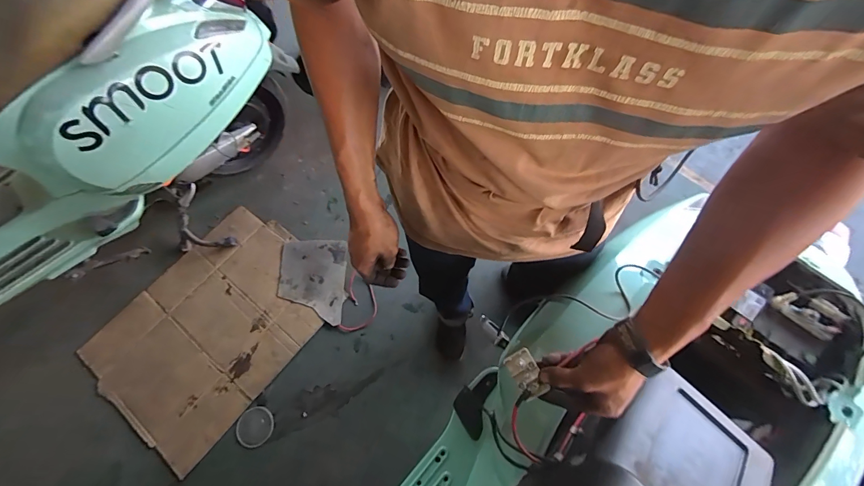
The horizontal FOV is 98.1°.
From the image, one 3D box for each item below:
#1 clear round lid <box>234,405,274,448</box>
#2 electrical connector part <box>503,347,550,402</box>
[{"bbox_3d":[-0.578,0.597,1.220,0.122,0.017,0.120,1,66,-3],"label":"clear round lid"},{"bbox_3d":[0.122,0.169,0.484,0.038,0.017,0.057,-37,64,18],"label":"electrical connector part"}]

